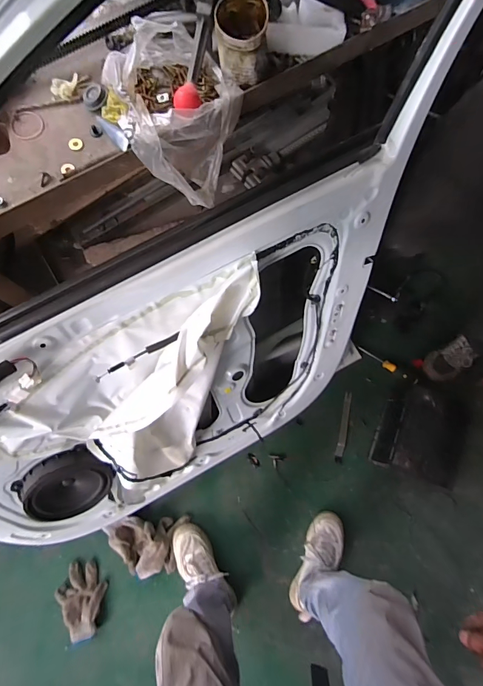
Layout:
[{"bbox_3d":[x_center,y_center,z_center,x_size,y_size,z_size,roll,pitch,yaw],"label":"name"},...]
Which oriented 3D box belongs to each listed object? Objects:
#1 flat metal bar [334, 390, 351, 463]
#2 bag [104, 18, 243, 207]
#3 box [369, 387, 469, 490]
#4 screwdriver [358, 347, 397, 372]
[{"bbox_3d":[0.319,0.263,1.130,0.026,0.006,0.211,13,80,-3],"label":"flat metal bar"},{"bbox_3d":[-0.083,-0.314,0.499,0.155,0.103,0.214,-25,78,-6],"label":"bag"},{"bbox_3d":[0.497,0.261,1.049,0.183,0.167,0.229,18,77,4],"label":"box"},{"bbox_3d":[0.437,0.048,1.169,0.136,0.021,0.032,33,78,7],"label":"screwdriver"}]

